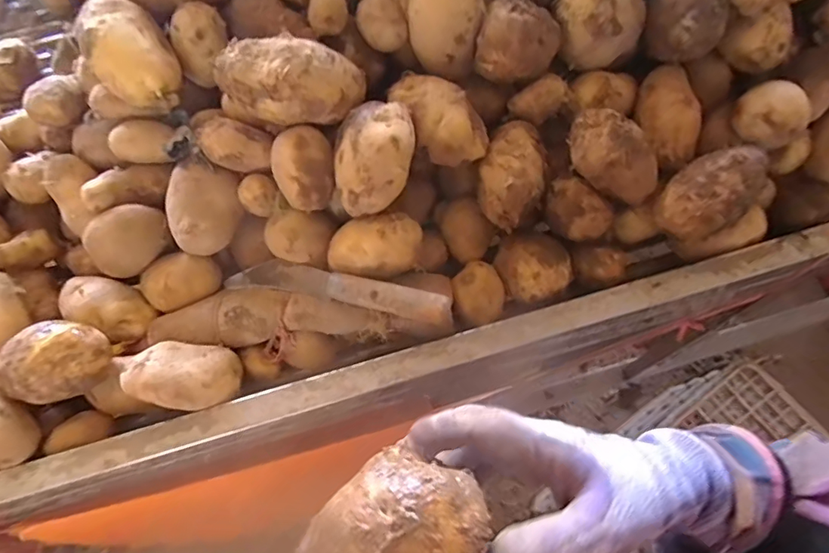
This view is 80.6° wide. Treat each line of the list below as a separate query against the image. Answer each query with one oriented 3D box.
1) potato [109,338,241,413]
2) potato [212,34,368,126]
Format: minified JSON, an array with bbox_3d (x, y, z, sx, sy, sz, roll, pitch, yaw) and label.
[{"bbox_3d":[-0.194,0.087,0.407,0.088,0.047,0.052,12,30,-12],"label":"potato"},{"bbox_3d":[-0.101,-0.160,0.403,0.115,0.047,0.056,-4,64,-3],"label":"potato"}]

